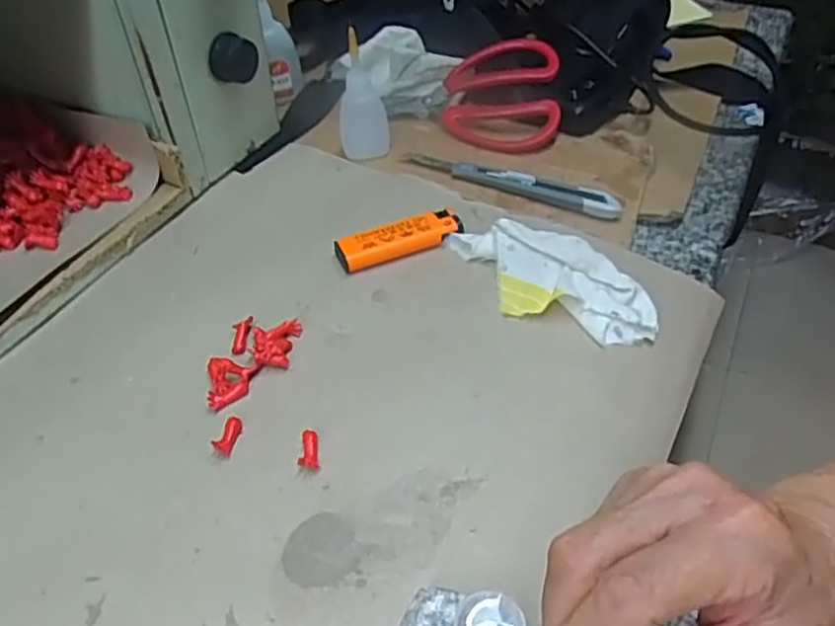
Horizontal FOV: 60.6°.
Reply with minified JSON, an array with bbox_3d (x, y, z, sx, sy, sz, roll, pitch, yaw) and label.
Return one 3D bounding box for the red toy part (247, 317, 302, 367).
[{"bbox_3d":[-0.079,0.015,0.392,0.028,0.013,0.028,-8,46,-4],"label":"red toy part"}]

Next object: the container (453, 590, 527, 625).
[{"bbox_3d":[0.027,0.120,0.274,0.027,0.006,0.026,-4,45,4],"label":"container"}]

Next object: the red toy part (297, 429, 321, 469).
[{"bbox_3d":[-0.054,0.067,0.352,0.010,0.005,0.021,-9,46,-6],"label":"red toy part"}]

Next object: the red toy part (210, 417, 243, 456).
[{"bbox_3d":[-0.096,0.061,0.360,0.010,0.006,0.022,7,46,10],"label":"red toy part"}]

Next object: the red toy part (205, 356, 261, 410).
[{"bbox_3d":[-0.099,0.035,0.382,0.027,0.011,0.029,-8,46,-4],"label":"red toy part"}]

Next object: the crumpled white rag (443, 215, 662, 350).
[{"bbox_3d":[0.076,-0.022,0.415,0.126,0.023,0.057,14,48,16],"label":"crumpled white rag"}]

